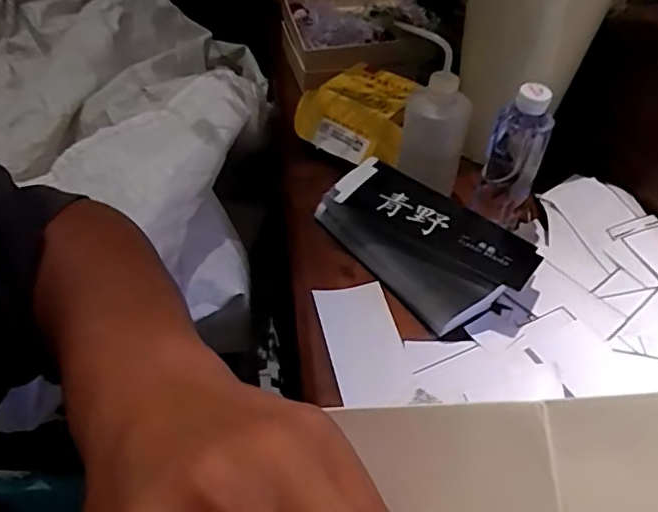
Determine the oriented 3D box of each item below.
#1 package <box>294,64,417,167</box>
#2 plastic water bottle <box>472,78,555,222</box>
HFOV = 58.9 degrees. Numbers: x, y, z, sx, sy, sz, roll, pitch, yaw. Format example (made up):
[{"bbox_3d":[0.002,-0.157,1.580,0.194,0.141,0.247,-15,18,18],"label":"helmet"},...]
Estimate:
[{"bbox_3d":[0.045,-0.188,0.768,0.172,0.056,0.139,30,52,23],"label":"package"},{"bbox_3d":[0.198,-0.100,0.637,0.057,0.179,0.054,18,48,13],"label":"plastic water bottle"}]

